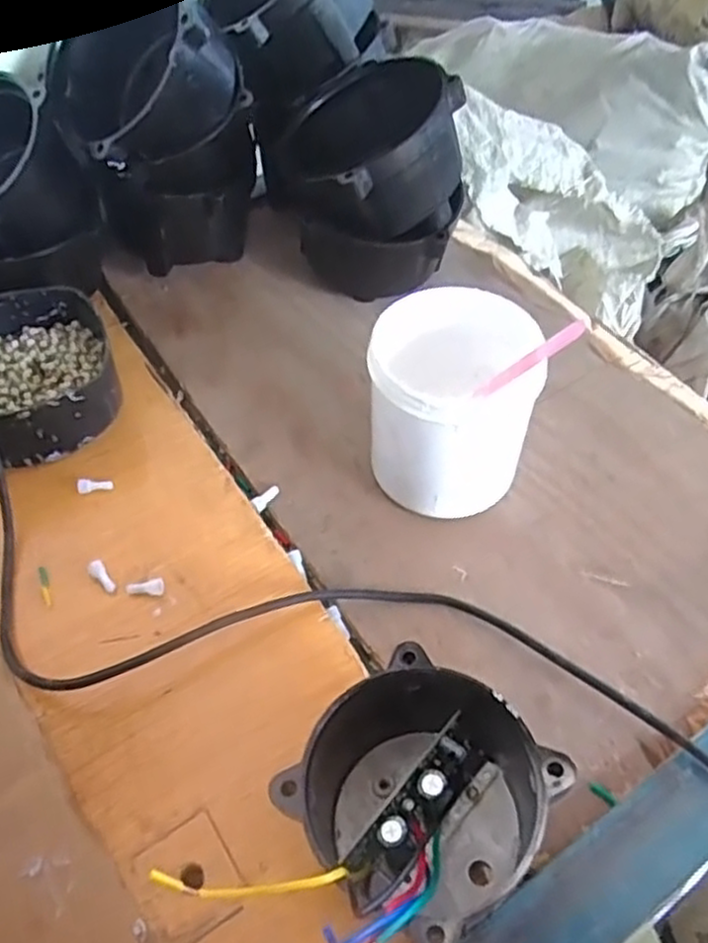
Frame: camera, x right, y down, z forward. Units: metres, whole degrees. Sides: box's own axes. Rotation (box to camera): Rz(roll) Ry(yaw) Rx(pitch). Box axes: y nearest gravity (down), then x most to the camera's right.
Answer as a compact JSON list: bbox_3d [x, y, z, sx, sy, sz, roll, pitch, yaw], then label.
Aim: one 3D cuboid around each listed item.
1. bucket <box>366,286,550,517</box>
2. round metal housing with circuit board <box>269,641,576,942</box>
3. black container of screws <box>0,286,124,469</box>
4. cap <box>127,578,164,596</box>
[{"bbox_3d":[0.057,-0.036,0.424,0.095,0.112,0.092,5,51,4],"label":"bucket"},{"bbox_3d":[0.031,0.142,0.303,0.097,0.074,0.093,35,58,25],"label":"round metal housing with circuit board"},{"bbox_3d":[-0.220,-0.060,0.477,0.120,0.050,0.131,-22,54,-18],"label":"black container of screws"},{"bbox_3d":[-0.118,0.065,0.405,0.021,0.005,0.008,-1,51,-1],"label":"cap"}]

